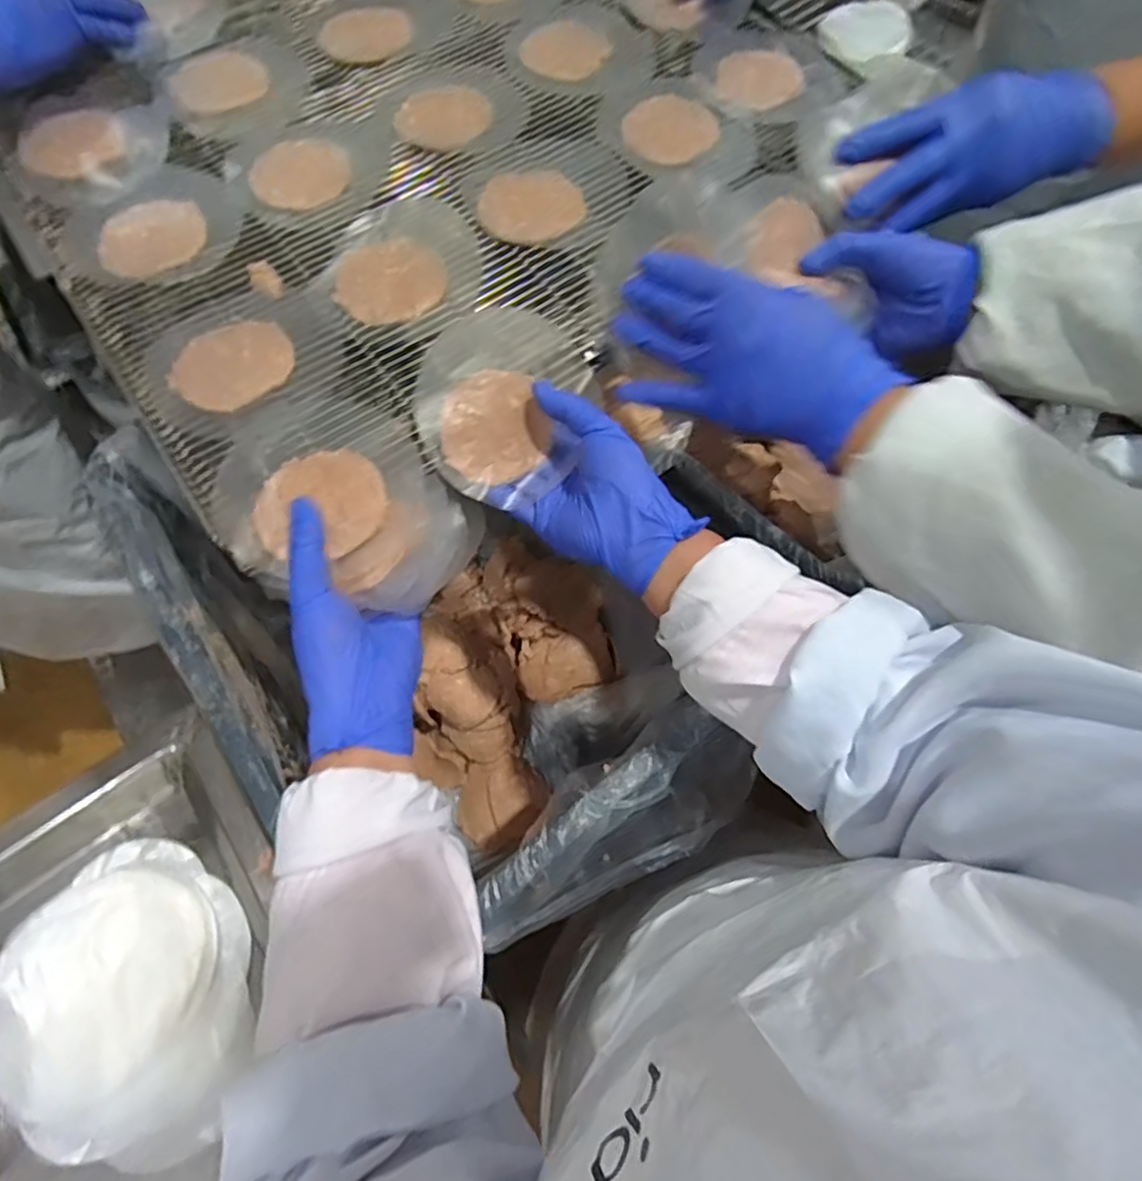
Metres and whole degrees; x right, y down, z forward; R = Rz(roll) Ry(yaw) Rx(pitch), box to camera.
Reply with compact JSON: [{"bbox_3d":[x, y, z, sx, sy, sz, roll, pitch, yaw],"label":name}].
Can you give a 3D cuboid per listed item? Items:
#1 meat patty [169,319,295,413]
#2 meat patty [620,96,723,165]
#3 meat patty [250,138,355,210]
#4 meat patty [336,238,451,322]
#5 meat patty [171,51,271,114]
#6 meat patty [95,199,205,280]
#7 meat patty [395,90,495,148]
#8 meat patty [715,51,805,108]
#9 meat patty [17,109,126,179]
[{"bbox_3d":[-0.220,-0.149,0.424,0.069,0.007,0.074,-1,66,3],"label":"meat patty"},{"bbox_3d":[0.076,-0.352,0.500,0.072,0.006,0.062,1,66,4],"label":"meat patty"},{"bbox_3d":[-0.202,-0.312,0.487,0.071,0.007,0.067,-32,68,-11],"label":"meat patty"},{"bbox_3d":[-0.124,-0.214,0.449,0.073,0.008,0.061,-14,66,-3],"label":"meat patty"},{"bbox_3d":[-0.282,-0.411,0.525,0.072,0.008,0.068,-23,66,-7],"label":"meat patty"},{"bbox_3d":[-0.298,-0.251,0.464,0.073,0.006,0.063,-21,66,-6],"label":"meat patty"},{"bbox_3d":[-0.100,-0.373,0.512,0.074,0.004,0.062,5,66,6],"label":"meat patty"},{"bbox_3d":[0.152,-0.408,0.521,0.071,0.004,0.060,-1,66,3],"label":"meat patty"},{"bbox_3d":[-0.380,-0.342,0.499,0.069,0.011,0.070,41,74,19],"label":"meat patty"}]

